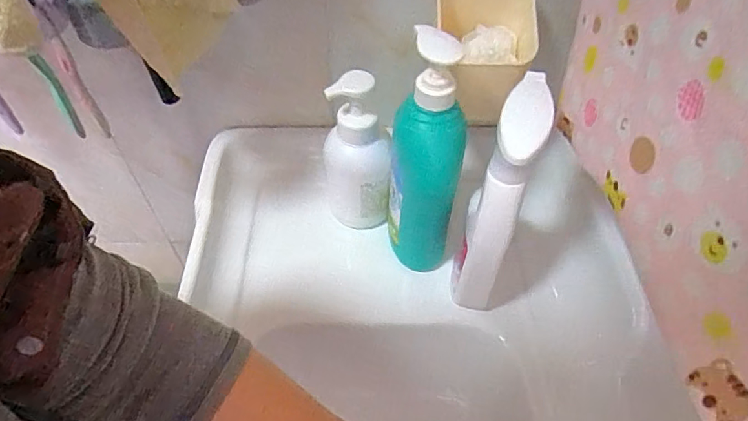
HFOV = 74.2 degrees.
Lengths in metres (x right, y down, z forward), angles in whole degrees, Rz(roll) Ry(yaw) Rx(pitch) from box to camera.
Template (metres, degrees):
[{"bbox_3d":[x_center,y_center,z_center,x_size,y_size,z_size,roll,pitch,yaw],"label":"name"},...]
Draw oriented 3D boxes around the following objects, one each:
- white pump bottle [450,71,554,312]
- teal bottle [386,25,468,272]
[{"bbox_3d":[0.113,0.002,0.469,0.046,0.262,0.083,16,53,13],"label":"white pump bottle"},{"bbox_3d":[0.048,-0.038,0.501,0.056,0.281,0.076,-20,53,-15],"label":"teal bottle"}]

